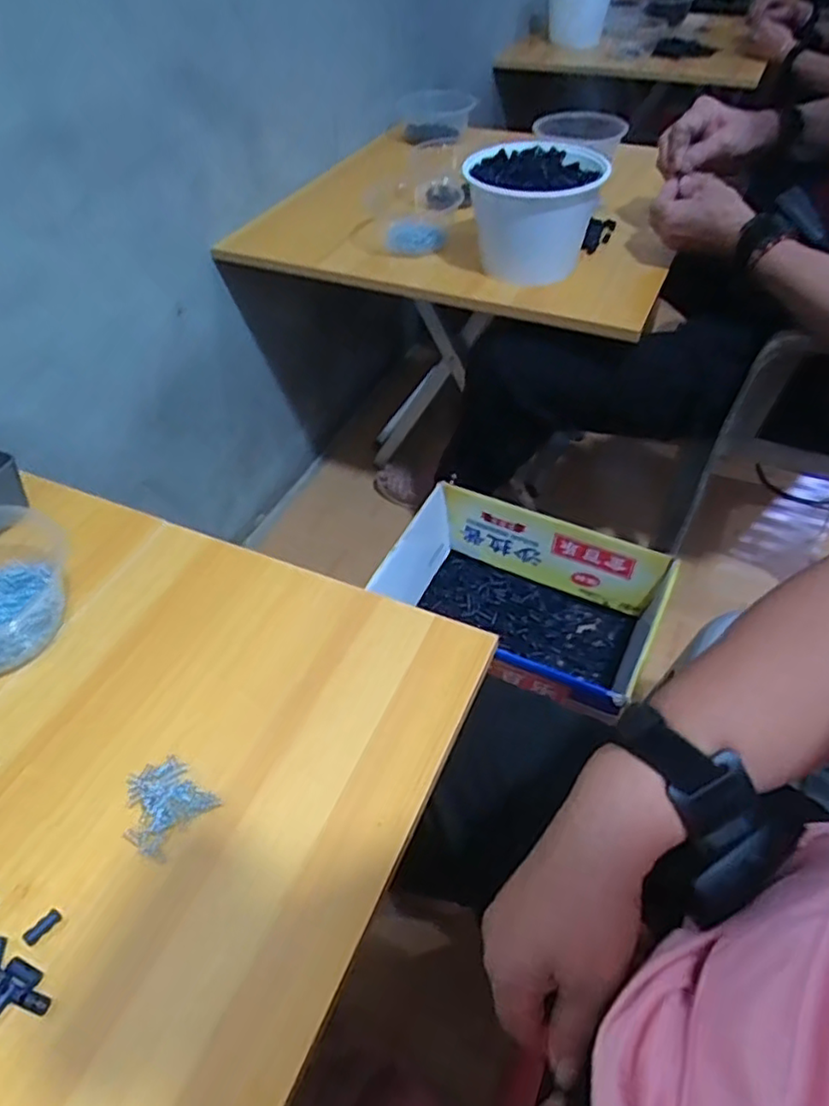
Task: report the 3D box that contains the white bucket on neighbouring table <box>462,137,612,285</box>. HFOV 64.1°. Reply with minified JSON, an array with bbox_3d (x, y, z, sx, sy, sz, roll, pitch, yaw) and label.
[{"bbox_3d":[0.143,-0.403,0.815,0.152,0.138,0.144,-1,47,1],"label":"white bucket on neighbouring table"}]

